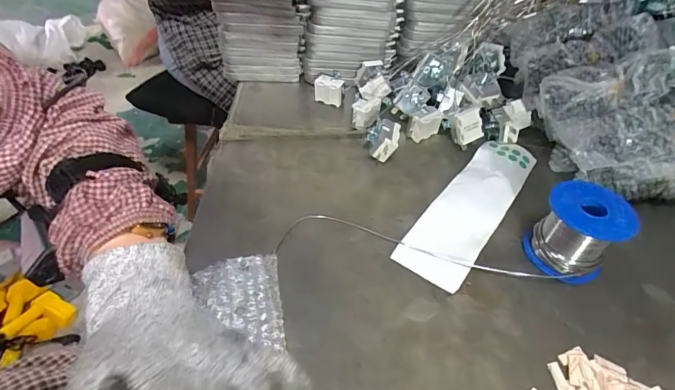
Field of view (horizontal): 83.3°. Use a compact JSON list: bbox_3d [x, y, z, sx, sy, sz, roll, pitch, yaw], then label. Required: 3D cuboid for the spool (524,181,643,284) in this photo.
[{"bbox_3d":[0.200,0.030,0.318,0.060,0.068,0.060,1,44,-1],"label":"spool"}]

